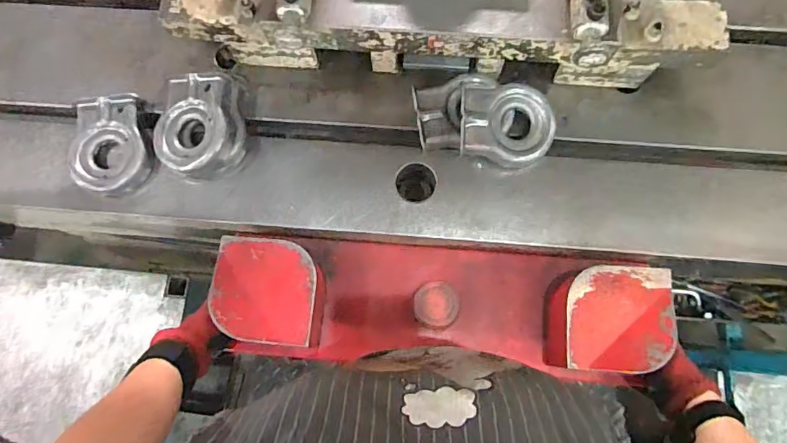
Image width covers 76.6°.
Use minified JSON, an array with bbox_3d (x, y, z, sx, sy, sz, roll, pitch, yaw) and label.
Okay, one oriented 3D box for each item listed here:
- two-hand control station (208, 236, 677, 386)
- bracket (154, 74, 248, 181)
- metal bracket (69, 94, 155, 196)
[{"bbox_3d":[0.055,0.100,0.604,0.505,0.100,0.139,4,80,2],"label":"two-hand control station"},{"bbox_3d":[-0.240,-0.116,0.616,0.107,0.049,0.120,-11,77,-2],"label":"bracket"},{"bbox_3d":[-0.358,-0.099,0.631,0.099,0.039,0.124,-4,77,0],"label":"metal bracket"}]

